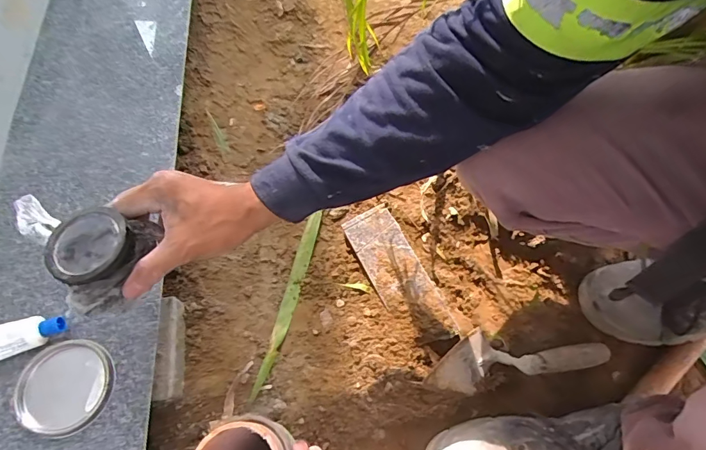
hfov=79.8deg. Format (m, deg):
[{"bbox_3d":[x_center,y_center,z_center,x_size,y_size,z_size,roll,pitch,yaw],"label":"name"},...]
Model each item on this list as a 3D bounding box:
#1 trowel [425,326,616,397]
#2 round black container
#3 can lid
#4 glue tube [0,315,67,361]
[{"bbox_3d":[0.202,0.156,0.520,0.247,0.062,0.066,-10,65,-9],"label":"trowel"},{"bbox_3d":[-0.207,0.017,0.334,0.060,0.019,0.061,1,64,-2],"label":"round black container"},{"bbox_3d":[-0.281,0.158,0.416,0.080,0.013,0.087,7,61,-12],"label":"can lid"},{"bbox_3d":[-0.347,0.117,0.431,0.104,0.025,0.037,-22,67,-13],"label":"glue tube"}]

